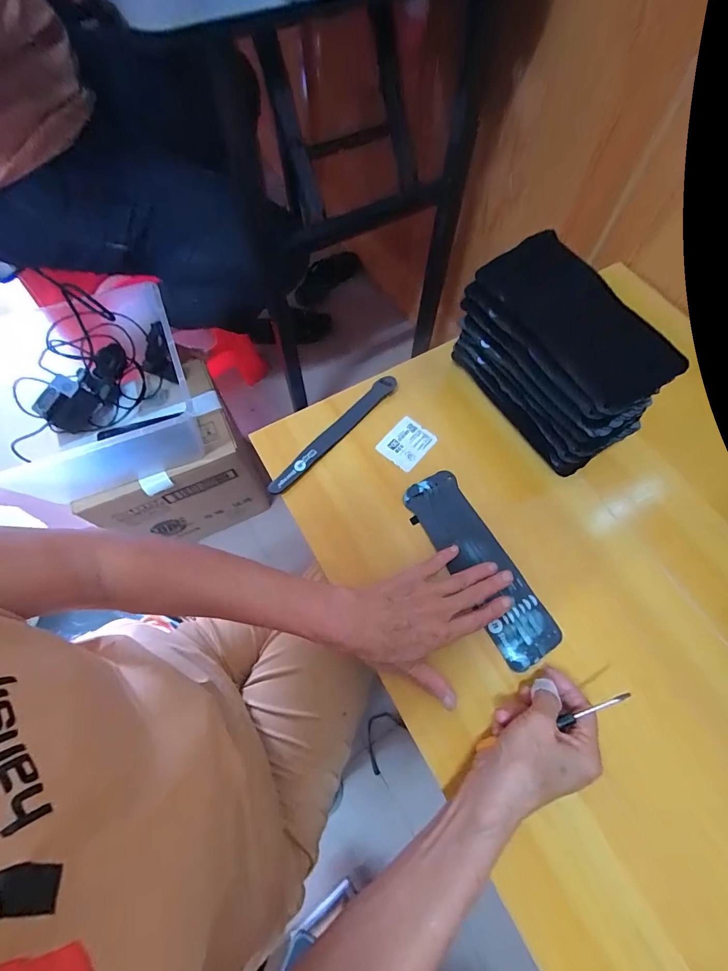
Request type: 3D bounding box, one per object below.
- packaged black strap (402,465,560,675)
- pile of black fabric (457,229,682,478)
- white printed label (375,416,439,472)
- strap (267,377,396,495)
[{"bbox_3d":[0.115,0.077,0.399,0.062,0.008,0.202,-27,70,-11],"label":"packaged black strap"},{"bbox_3d":[0.199,-0.136,0.418,0.092,0.135,0.212,-31,70,-12],"label":"pile of black fabric"},{"bbox_3d":[0.049,-0.048,0.456,0.048,0.005,0.057,40,75,14],"label":"white printed label"},{"bbox_3d":[-0.033,-0.059,0.453,0.019,0.014,0.195,39,72,16],"label":"strap"}]

